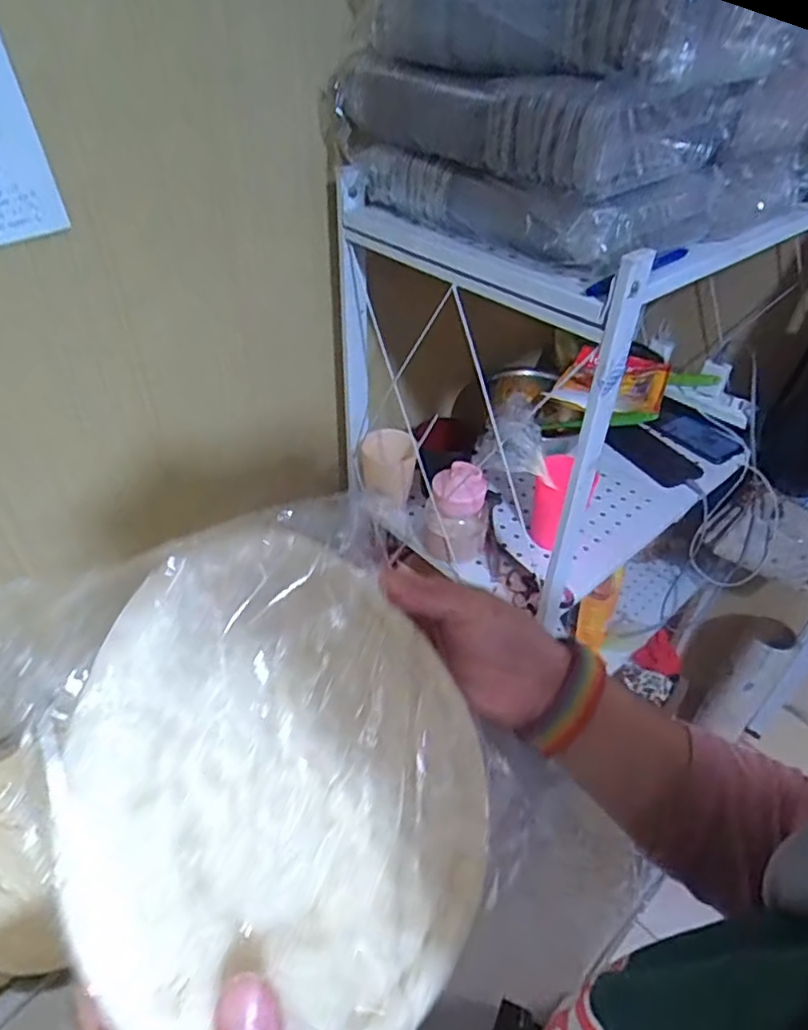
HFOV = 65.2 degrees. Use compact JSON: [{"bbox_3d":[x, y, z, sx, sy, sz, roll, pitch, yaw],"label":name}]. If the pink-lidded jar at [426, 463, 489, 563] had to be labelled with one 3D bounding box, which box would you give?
[{"bbox_3d":[0.067,-0.004,0.780,0.071,0.110,0.060,12,43,11],"label":"pink-lidded jar"}]

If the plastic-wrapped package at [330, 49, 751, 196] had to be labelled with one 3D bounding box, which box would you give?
[{"bbox_3d":[0.099,-0.344,0.533,0.149,0.065,0.309,-33,52,-33],"label":"plastic-wrapped package"}]

